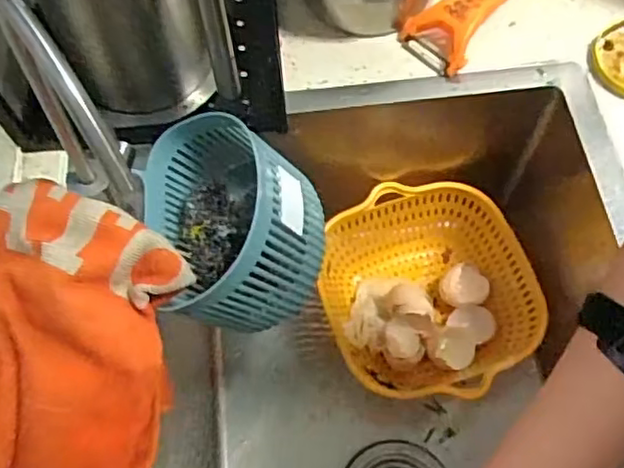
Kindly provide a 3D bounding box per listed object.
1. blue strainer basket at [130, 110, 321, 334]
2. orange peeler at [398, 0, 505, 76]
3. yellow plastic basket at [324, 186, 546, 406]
[{"bbox_3d":[-0.069,-0.009,0.523,0.136,0.106,0.157,-8,71,34],"label":"blue strainer basket"},{"bbox_3d":[0.160,-0.219,0.587,0.182,0.035,0.068,-41,69,-17],"label":"orange peeler"},{"bbox_3d":[0.115,0.063,0.653,0.193,0.085,0.208,-16,64,-6],"label":"yellow plastic basket"}]

